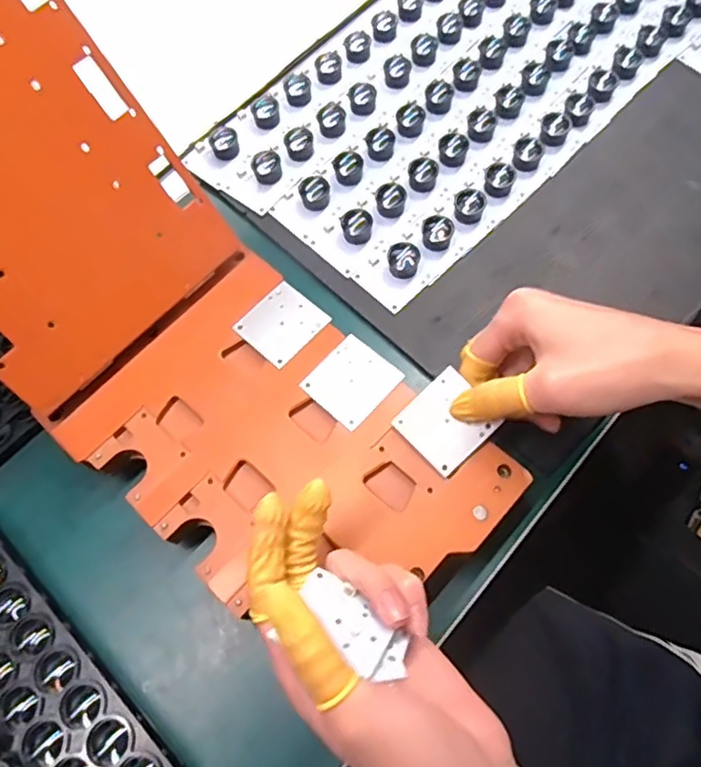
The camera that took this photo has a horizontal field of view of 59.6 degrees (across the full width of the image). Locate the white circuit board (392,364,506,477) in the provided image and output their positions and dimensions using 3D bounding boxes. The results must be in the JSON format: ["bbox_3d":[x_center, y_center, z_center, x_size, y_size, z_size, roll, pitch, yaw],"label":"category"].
[{"bbox_3d":[0.055,0.022,0.351,0.046,0.004,0.045,-43,77,-1],"label":"white circuit board"}]

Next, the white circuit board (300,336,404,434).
[{"bbox_3d":[0.001,-0.001,0.372,0.044,0.006,0.047,40,73,18],"label":"white circuit board"}]

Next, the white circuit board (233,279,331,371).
[{"bbox_3d":[-0.043,-0.038,0.389,0.045,0.004,0.046,40,74,20],"label":"white circuit board"}]

